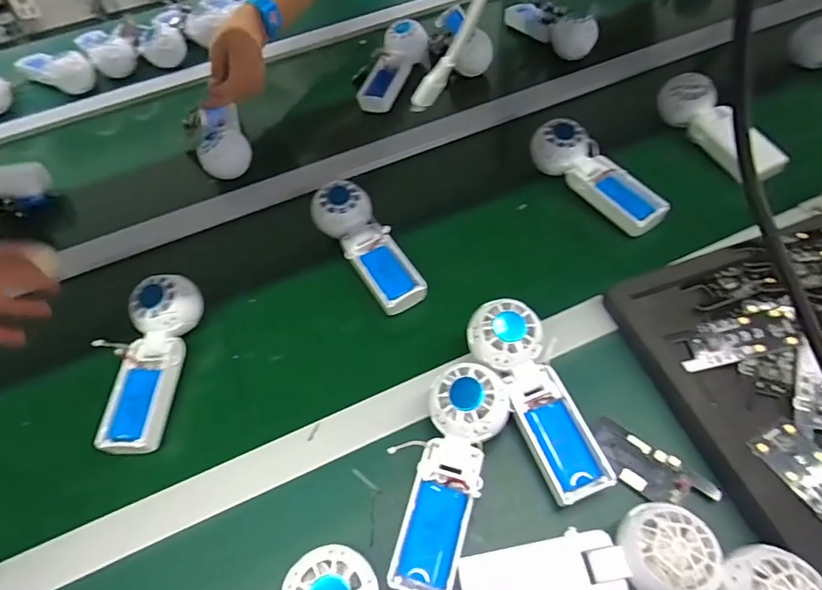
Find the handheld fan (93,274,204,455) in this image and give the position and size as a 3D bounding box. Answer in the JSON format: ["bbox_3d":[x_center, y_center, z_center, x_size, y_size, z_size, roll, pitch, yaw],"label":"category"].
[{"bbox_3d":[-0.257,0.065,0.488,0.061,0.039,0.170,1,66,6],"label":"handheld fan"}]

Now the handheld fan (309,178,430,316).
[{"bbox_3d":[-0.046,-0.055,0.547,0.061,0.033,0.171,-31,70,-16],"label":"handheld fan"}]

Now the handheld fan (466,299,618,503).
[{"bbox_3d":[0.105,0.083,0.422,0.056,0.033,0.168,-22,71,-10],"label":"handheld fan"}]

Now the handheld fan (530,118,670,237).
[{"bbox_3d":[0.215,-0.142,0.576,0.056,0.047,0.170,-33,57,-16],"label":"handheld fan"}]

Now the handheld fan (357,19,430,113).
[{"bbox_3d":[-0.028,-0.347,0.763,0.064,0.063,0.171,15,58,17],"label":"handheld fan"}]

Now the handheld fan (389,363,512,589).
[{"bbox_3d":[0.029,0.138,0.389,0.059,0.032,0.169,14,71,16],"label":"handheld fan"}]

